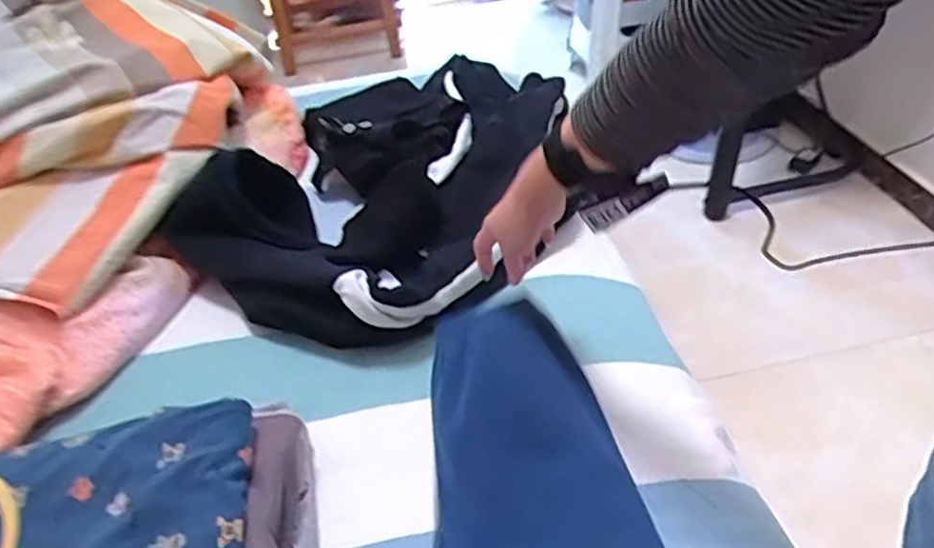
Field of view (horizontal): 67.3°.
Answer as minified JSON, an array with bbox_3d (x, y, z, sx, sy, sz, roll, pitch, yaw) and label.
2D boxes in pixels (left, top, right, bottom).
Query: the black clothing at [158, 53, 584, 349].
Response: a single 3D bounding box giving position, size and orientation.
[{"bbox_3d":[-0.103,-0.142,0.989,0.412,0.128,0.571,7,42,16],"label":"black clothing"}]

